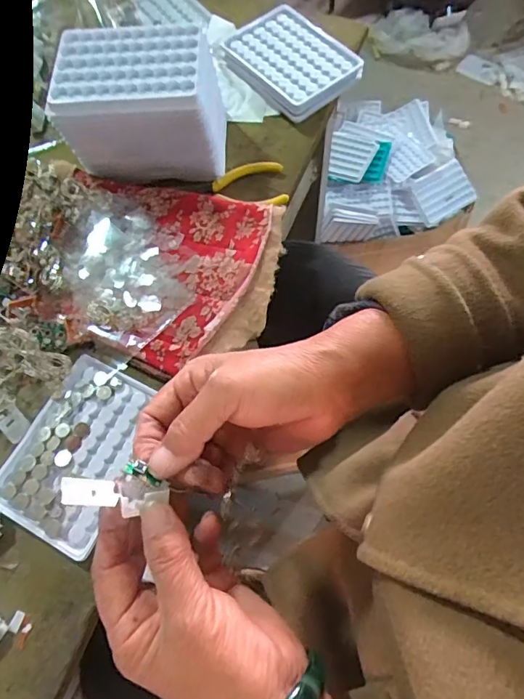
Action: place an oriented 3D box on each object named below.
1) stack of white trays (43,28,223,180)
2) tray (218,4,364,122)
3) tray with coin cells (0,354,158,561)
[{"bbox_3d":[-0.104,-0.217,0.418,0.132,0.096,0.088,-2,68,1],"label":"stack of white trays"},{"bbox_3d":[0.028,-0.304,0.486,0.090,0.021,0.135,-39,72,-12],"label":"tray"},{"bbox_3d":[-0.140,0.074,0.352,0.089,0.010,0.129,23,71,11],"label":"tray with coin cells"}]

